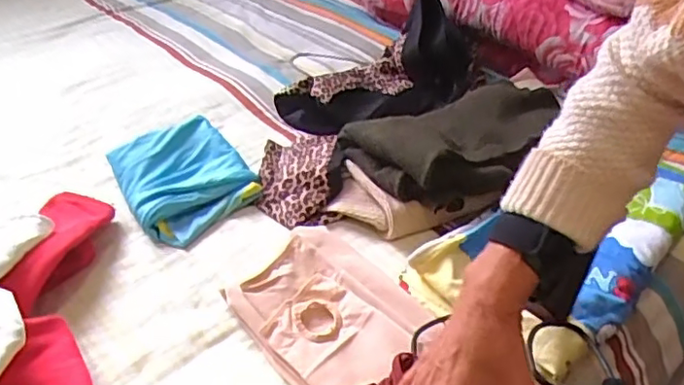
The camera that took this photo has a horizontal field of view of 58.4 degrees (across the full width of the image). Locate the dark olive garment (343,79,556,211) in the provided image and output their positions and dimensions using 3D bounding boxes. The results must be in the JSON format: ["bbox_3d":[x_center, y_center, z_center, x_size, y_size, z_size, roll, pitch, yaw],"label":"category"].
[{"bbox_3d":[0.162,-0.082,0.794,0.290,0.064,0.181,-26,42,-27],"label":"dark olive garment"}]

